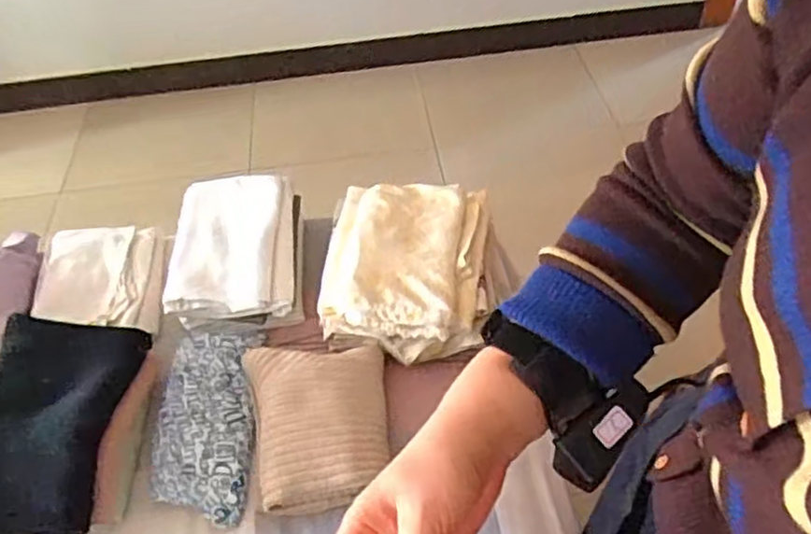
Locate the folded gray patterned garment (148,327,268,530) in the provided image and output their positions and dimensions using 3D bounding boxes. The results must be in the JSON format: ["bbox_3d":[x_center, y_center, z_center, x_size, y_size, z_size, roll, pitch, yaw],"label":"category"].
[{"bbox_3d":[-0.273,0.204,0.977,0.128,0.031,0.296,-5,47,0],"label":"folded gray patterned garment"}]

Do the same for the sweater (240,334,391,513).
[{"bbox_3d":[-0.113,0.200,0.960,0.182,0.051,0.232,-12,47,-7],"label":"sweater"}]

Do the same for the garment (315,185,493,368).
[{"bbox_3d":[0.002,-0.016,1.071,0.246,0.105,0.293,1,47,5],"label":"garment"}]

